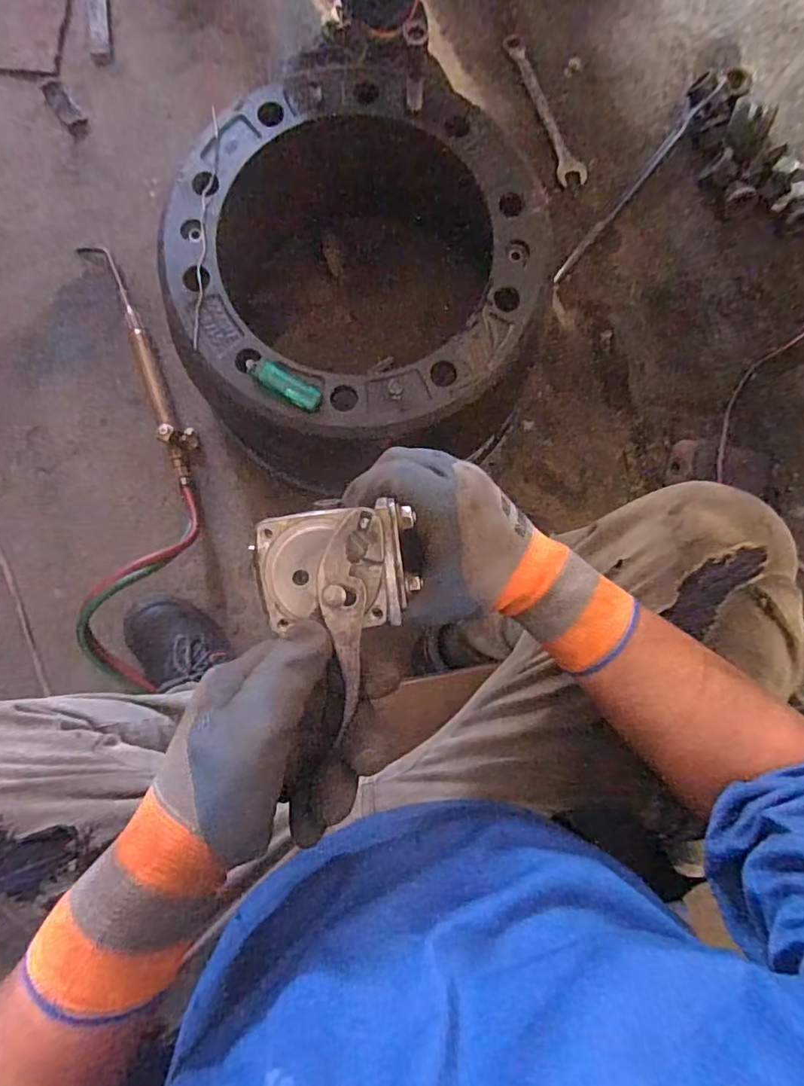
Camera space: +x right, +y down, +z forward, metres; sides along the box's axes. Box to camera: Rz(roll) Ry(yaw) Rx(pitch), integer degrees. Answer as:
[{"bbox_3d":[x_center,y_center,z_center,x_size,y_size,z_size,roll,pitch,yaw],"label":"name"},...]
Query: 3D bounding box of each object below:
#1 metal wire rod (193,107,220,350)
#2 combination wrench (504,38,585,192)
[{"bbox_3d":[-0.200,-0.322,0.557,0.013,0.004,0.256,4,86,-1],"label":"metal wire rod"},{"bbox_3d":[0.219,-0.662,0.840,0.043,0.007,0.255,-19,86,-2],"label":"combination wrench"}]

